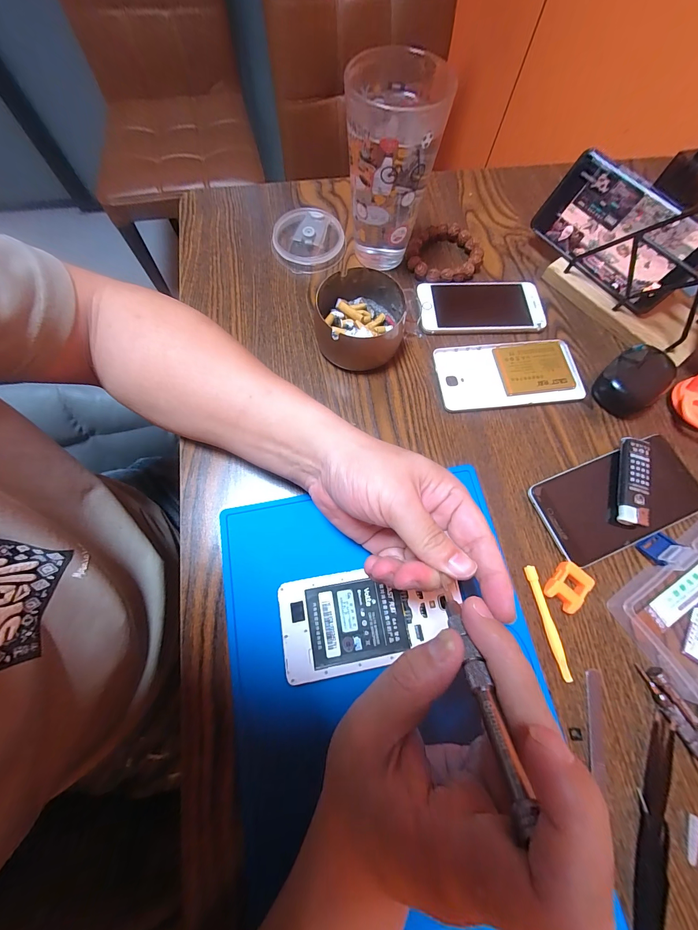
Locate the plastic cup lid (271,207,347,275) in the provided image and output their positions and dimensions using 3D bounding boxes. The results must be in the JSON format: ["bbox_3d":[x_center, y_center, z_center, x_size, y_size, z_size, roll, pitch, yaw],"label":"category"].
[{"bbox_3d":[-0.047,-0.260,0.376,0.081,0.016,0.079,-8,72,-5],"label":"plastic cup lid"}]

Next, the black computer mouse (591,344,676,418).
[{"bbox_3d":[0.288,-0.089,0.326,0.082,0.028,0.051,-40,77,-13],"label":"black computer mouse"}]

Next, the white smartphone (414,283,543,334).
[{"bbox_3d":[0.144,-0.175,0.357,0.136,0.007,0.068,-1,72,-2],"label":"white smartphone"}]

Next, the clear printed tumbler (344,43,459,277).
[{"bbox_3d":[0.038,-0.282,0.318,0.081,0.138,0.093,9,72,1],"label":"clear printed tumbler"}]

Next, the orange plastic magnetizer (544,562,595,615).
[{"bbox_3d":[0.178,0.099,0.266,0.026,0.013,0.034,43,75,11],"label":"orange plastic magnetizer"}]

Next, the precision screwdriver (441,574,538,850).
[{"bbox_3d":[0.053,0.089,0.133,0.008,0.005,0.084,1,28,-2],"label":"precision screwdriver"}]

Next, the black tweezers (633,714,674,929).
[{"bbox_3d":[0.201,0.261,0.214,0.021,0.011,0.168,23,72,6],"label":"black tweezers"}]

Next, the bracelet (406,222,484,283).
[{"bbox_3d":[0.111,-0.244,0.376,0.085,0.017,0.081,1,72,-2],"label":"bracelet"}]

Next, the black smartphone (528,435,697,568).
[{"bbox_3d":[0.243,0.028,0.289,0.149,0.013,0.076,-19,73,-7],"label":"black smartphone"}]

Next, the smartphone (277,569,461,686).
[{"bbox_3d":[0.017,0.118,0.254,0.136,0.012,0.069,-9,72,-5],"label":"smartphone"}]

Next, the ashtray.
[{"bbox_3d":[0.009,-0.143,0.324,0.088,0.046,0.081,1,72,-2],"label":"ashtray"}]

